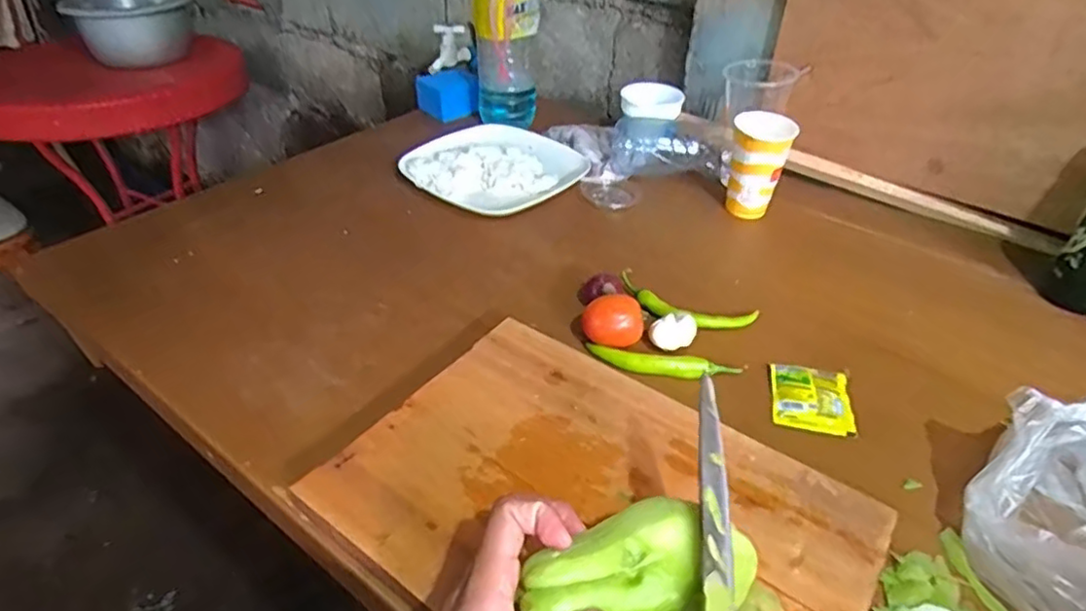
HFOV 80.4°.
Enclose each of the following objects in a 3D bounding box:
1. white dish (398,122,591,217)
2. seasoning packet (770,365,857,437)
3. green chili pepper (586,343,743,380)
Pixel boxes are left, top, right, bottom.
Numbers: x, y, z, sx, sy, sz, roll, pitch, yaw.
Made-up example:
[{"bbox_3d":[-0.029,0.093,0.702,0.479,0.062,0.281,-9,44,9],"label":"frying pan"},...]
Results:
[{"bbox_3d":[-0.065,-0.200,0.901,0.232,0.032,0.223,0,39,0],"label":"white dish"},{"bbox_3d":[0.240,0.083,0.575,0.068,0.012,0.070,7,39,8],"label":"seasoning packet"},{"bbox_3d":[0.109,0.054,0.591,0.137,0.013,0.027,8,39,10],"label":"green chili pepper"}]

